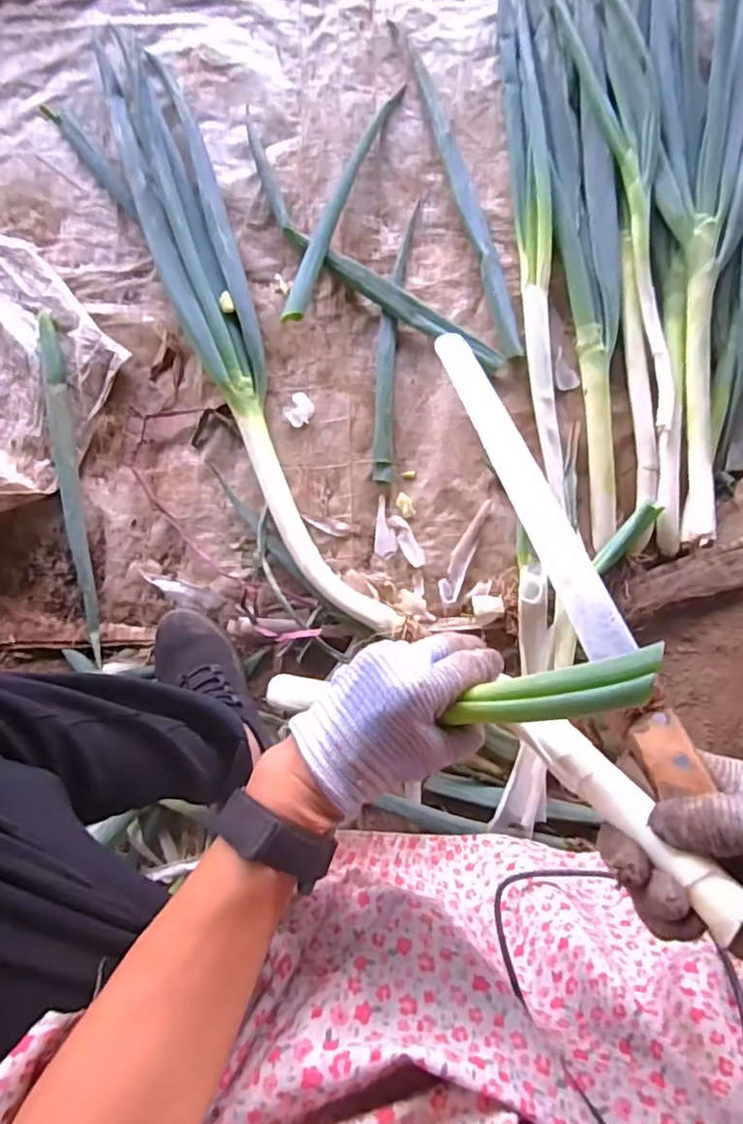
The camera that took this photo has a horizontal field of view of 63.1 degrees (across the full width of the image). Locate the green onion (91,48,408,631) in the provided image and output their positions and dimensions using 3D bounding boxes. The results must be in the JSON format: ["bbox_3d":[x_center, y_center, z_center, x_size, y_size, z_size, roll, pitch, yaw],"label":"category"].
[{"bbox_3d":[-0.190,-0.304,0.747,0.131,0.050,0.861,-23,81,1],"label":"green onion"}]

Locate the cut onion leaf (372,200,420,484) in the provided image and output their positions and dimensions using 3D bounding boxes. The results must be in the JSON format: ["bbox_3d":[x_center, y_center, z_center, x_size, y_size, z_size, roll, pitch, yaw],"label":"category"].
[{"bbox_3d":[0.026,-0.279,0.745,0.031,0.022,0.370,5,83,5],"label":"cut onion leaf"}]

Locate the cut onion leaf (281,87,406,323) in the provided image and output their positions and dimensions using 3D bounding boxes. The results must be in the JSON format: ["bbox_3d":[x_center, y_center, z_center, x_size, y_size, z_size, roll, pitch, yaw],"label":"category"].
[{"bbox_3d":[-0.037,-0.458,0.767,0.028,0.044,0.368,19,85,6],"label":"cut onion leaf"}]

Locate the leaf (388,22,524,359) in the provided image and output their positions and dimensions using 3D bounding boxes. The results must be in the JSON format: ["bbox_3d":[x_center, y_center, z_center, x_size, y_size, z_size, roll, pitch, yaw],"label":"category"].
[{"bbox_3d":[0.110,-0.485,0.769,0.030,0.020,0.497,-16,82,2],"label":"leaf"}]

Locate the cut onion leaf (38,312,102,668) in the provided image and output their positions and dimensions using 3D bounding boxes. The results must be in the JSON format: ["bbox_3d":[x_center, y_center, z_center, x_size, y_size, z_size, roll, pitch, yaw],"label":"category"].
[{"bbox_3d":[-0.373,-0.098,0.744,0.028,0.026,0.432,-10,82,3],"label":"cut onion leaf"}]

